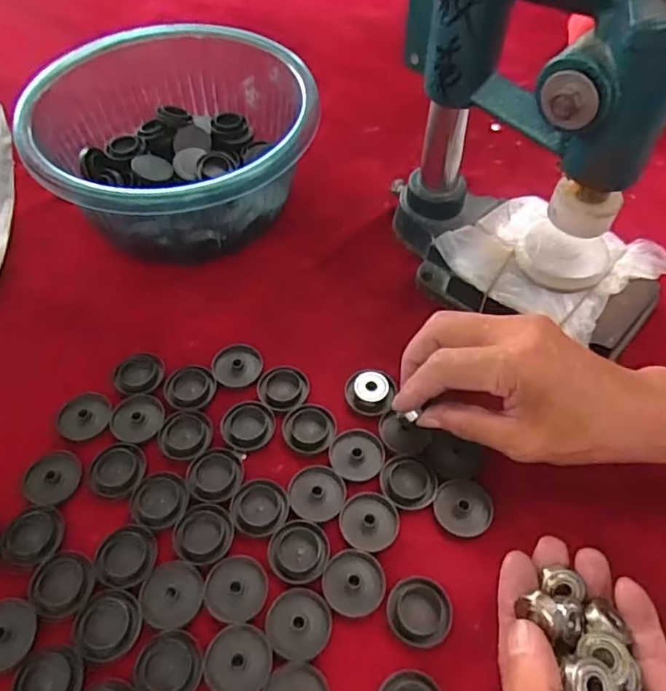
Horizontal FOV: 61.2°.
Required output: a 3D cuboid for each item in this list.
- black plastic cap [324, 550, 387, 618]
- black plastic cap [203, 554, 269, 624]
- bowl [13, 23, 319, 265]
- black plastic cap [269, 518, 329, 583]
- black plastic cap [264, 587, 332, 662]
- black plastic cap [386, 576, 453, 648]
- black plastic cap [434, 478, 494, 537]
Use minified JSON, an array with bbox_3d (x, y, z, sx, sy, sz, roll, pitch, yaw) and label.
[{"bbox_3d":[0.011,0.126,0.300,0.032,0.004,0.032,0,56,-1],"label":"black plastic cap"},{"bbox_3d":[-0.051,0.128,0.297,0.032,0.004,0.032,0,56,-1],"label":"black plastic cap"},{"bbox_3d":[-0.117,-0.154,0.441,0.196,0.088,0.203,0,56,-1],"label":"bowl"},{"bbox_3d":[-0.019,0.112,0.308,0.033,0.004,0.033,0,56,-1],"label":"black plastic cap"},{"bbox_3d":[-0.018,0.141,0.287,0.033,0.004,0.032,0,56,-1],"label":"black plastic cap"},{"bbox_3d":[0.045,0.137,0.292,0.032,0.006,0.032,0,56,-1],"label":"black plastic cap"},{"bbox_3d":[0.075,0.092,0.324,0.033,0.004,0.032,0,56,-1],"label":"black plastic cap"}]

